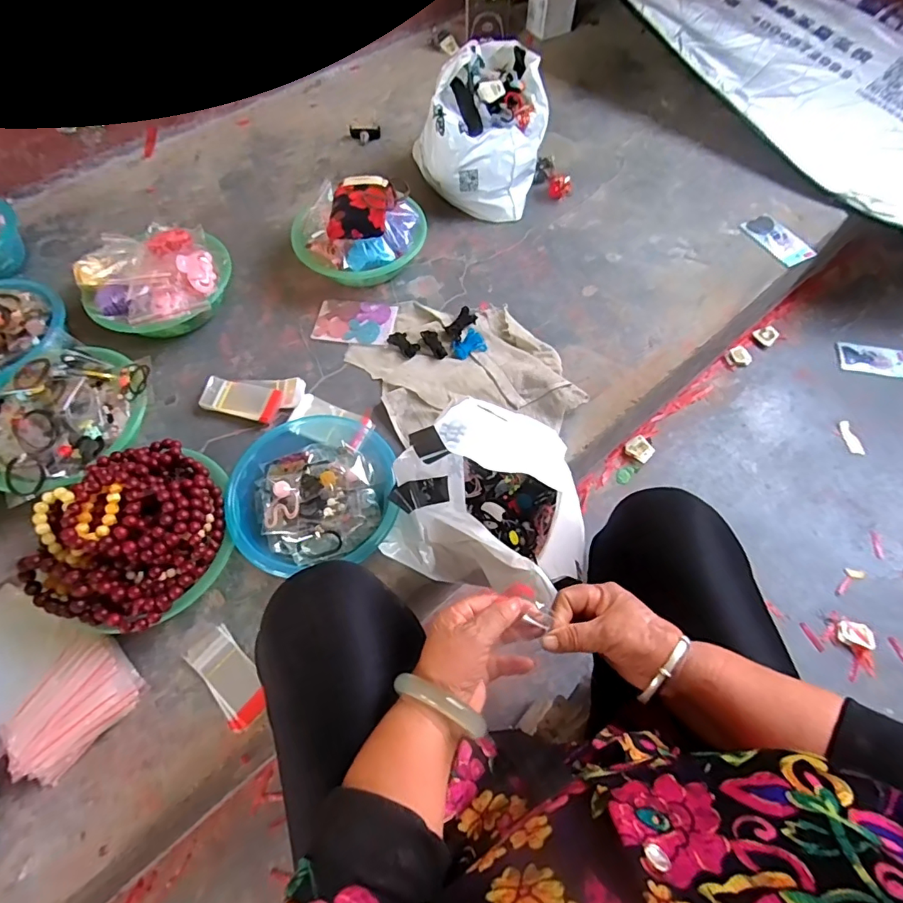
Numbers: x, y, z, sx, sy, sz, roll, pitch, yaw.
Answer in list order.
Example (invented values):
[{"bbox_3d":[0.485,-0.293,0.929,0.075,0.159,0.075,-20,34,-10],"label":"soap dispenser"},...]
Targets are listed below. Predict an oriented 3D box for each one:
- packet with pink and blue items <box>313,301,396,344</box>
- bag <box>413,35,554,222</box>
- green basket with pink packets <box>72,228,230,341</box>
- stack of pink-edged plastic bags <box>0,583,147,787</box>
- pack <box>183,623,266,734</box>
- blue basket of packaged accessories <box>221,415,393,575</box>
[{"bbox_3d":[-0.170,-0.230,0.870,0.141,0.007,0.090,7,62,5],"label":"packet with pink and blue items"},{"bbox_3d":[0.060,-0.670,1.002,0.253,0.200,0.324,15,63,9],"label":"bag"},{"bbox_3d":[-0.503,-0.294,0.853,0.236,0.105,0.239,-36,67,-17],"label":"green basket with pink packets"},{"bbox_3d":[-0.493,0.265,0.588,0.229,0.066,0.149,30,66,16],"label":"stack of pink-edged plastic bags"},{"bbox_3d":[-0.273,0.278,0.608,0.057,0.008,0.118,-40,68,-18],"label":"pack"},{"bbox_3d":[-0.190,0.042,0.687,0.215,0.073,0.235,0,62,1],"label":"blue basket of packaged accessories"}]

